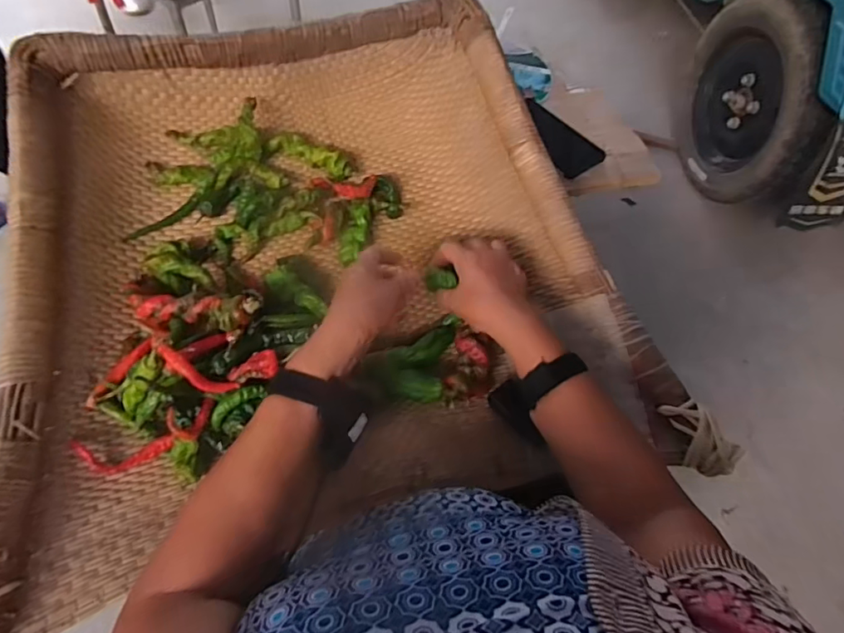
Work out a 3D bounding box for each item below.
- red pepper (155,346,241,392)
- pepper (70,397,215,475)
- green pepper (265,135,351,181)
[{"bbox_3d":[-0.210,0.052,0.498,0.077,0.009,0.021,38,53,-22],"label":"red pepper"},{"bbox_3d":[-0.254,0.116,0.503,0.124,0.022,0.036,-17,57,-14],"label":"pepper"},{"bbox_3d":[-0.144,-0.209,0.697,0.114,0.025,0.029,20,56,11],"label":"green pepper"}]

